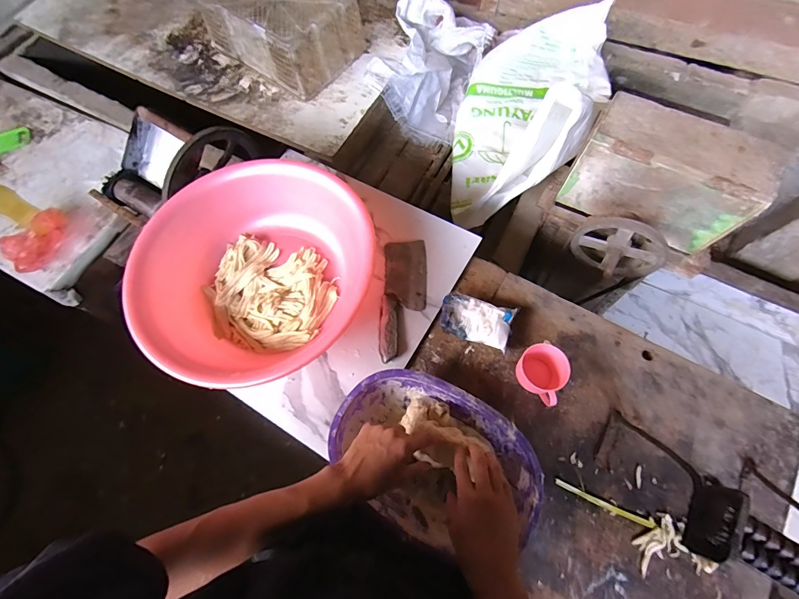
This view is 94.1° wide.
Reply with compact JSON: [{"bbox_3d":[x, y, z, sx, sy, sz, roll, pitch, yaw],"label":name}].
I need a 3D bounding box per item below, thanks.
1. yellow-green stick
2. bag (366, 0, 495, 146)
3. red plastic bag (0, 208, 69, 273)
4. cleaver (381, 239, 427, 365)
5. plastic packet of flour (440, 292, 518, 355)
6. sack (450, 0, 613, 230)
[{"bbox_3d":[0.317,0.316,0.573,0.148,0.004,0.011,22,68,9],"label":"yellow-green stick"},{"bbox_3d":[0.110,-0.806,1.309,0.322,0.273,0.390,22,68,9],"label":"bag"},{"bbox_3d":[-1.007,-0.173,1.031,0.108,0.053,0.182,32,70,13],"label":"red plastic bag"},{"bbox_3d":[0.009,-0.005,0.696,0.082,0.024,0.242,2,67,1],"label":"cleaver"},{"bbox_3d":[0.138,0.037,0.672,0.126,0.039,0.078,18,68,8],"label":"plastic packet of flour"},{"bbox_3d":[0.372,-0.576,1.083,0.380,0.266,0.753,22,68,9],"label":"sack"}]

